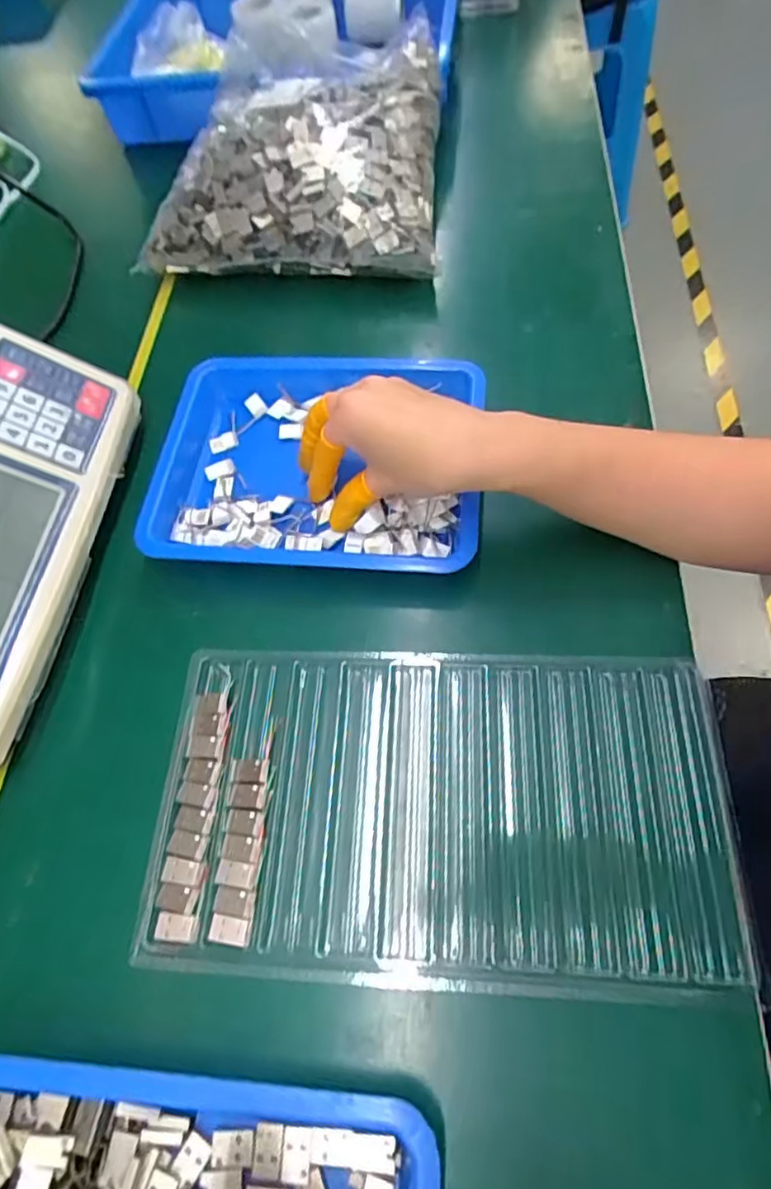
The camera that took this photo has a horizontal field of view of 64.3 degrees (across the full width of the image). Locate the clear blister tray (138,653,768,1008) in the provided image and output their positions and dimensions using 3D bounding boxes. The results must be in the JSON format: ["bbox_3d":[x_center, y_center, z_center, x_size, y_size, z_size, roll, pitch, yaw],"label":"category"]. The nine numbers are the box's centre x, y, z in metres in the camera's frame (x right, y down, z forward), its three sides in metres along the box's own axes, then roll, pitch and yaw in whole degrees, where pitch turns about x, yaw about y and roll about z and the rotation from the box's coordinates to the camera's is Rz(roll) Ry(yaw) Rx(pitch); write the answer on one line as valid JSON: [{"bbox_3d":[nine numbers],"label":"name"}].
[{"bbox_3d":[0.028,0.108,0.320,0.290,0.010,0.160,1,63,5],"label":"clear blister tray"}]

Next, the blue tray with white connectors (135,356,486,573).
[{"bbox_3d":[-0.052,-0.088,0.418,0.225,0.035,0.167,3,63,6],"label":"blue tray with white connectors"}]

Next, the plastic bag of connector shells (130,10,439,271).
[{"bbox_3d":[-0.071,-0.381,0.533,0.237,0.090,0.226,4,63,6],"label":"plastic bag of connector shells"}]

